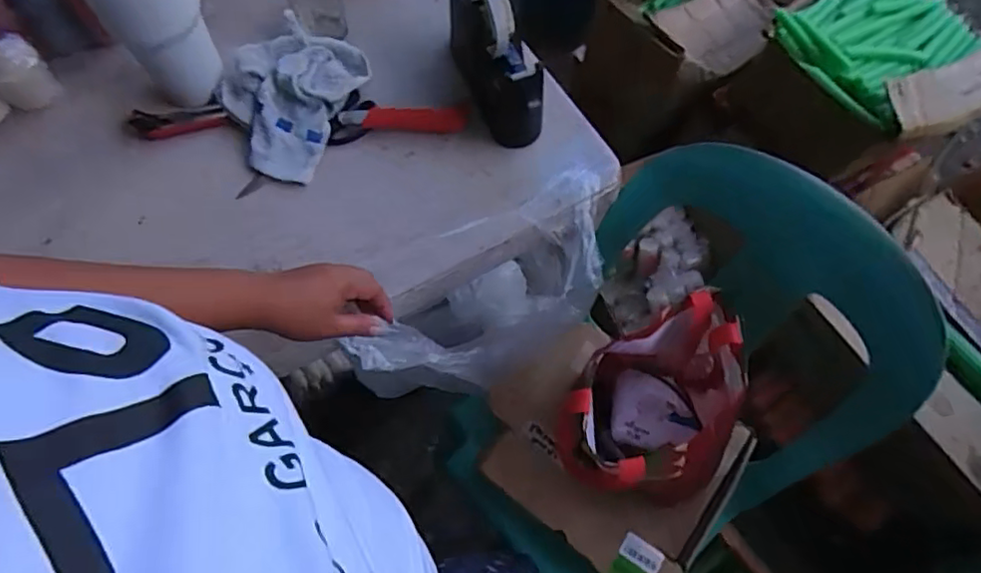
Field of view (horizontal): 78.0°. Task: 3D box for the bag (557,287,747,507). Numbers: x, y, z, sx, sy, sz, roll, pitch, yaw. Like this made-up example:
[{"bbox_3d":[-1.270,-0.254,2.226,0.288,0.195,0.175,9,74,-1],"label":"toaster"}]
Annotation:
[{"bbox_3d":[0.201,0.156,0.711,0.208,0.228,0.175,-26,68,-11],"label":"bag"}]

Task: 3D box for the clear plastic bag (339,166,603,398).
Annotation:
[{"bbox_3d":[0.000,0.031,0.722,0.322,0.218,0.130,-32,69,-13],"label":"clear plastic bag"}]

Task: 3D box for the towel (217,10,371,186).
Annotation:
[{"bbox_3d":[-0.239,-0.226,0.704,0.149,0.043,0.193,23,68,10],"label":"towel"}]

